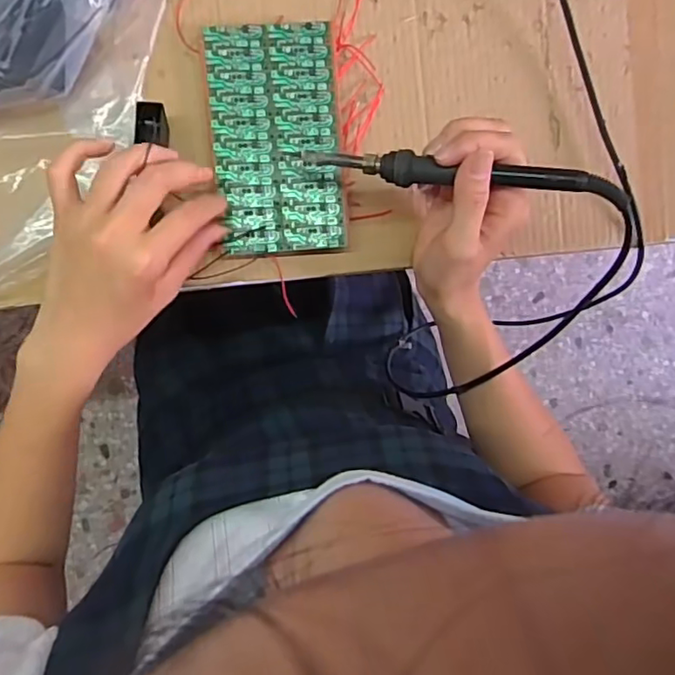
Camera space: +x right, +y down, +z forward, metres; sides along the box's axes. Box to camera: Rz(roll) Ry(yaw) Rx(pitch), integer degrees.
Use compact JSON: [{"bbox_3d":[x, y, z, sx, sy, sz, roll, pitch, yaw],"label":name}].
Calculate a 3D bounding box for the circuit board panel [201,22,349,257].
[{"bbox_3d":[-0.043,-0.140,0.419,0.089,0.008,0.159,-5,96,-6],"label":"circuit board panel"}]

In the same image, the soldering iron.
[{"bbox_3d":[0.066,-0.101,0.360,0.208,0.015,0.019,9,95,14],"label":"soldering iron"}]

